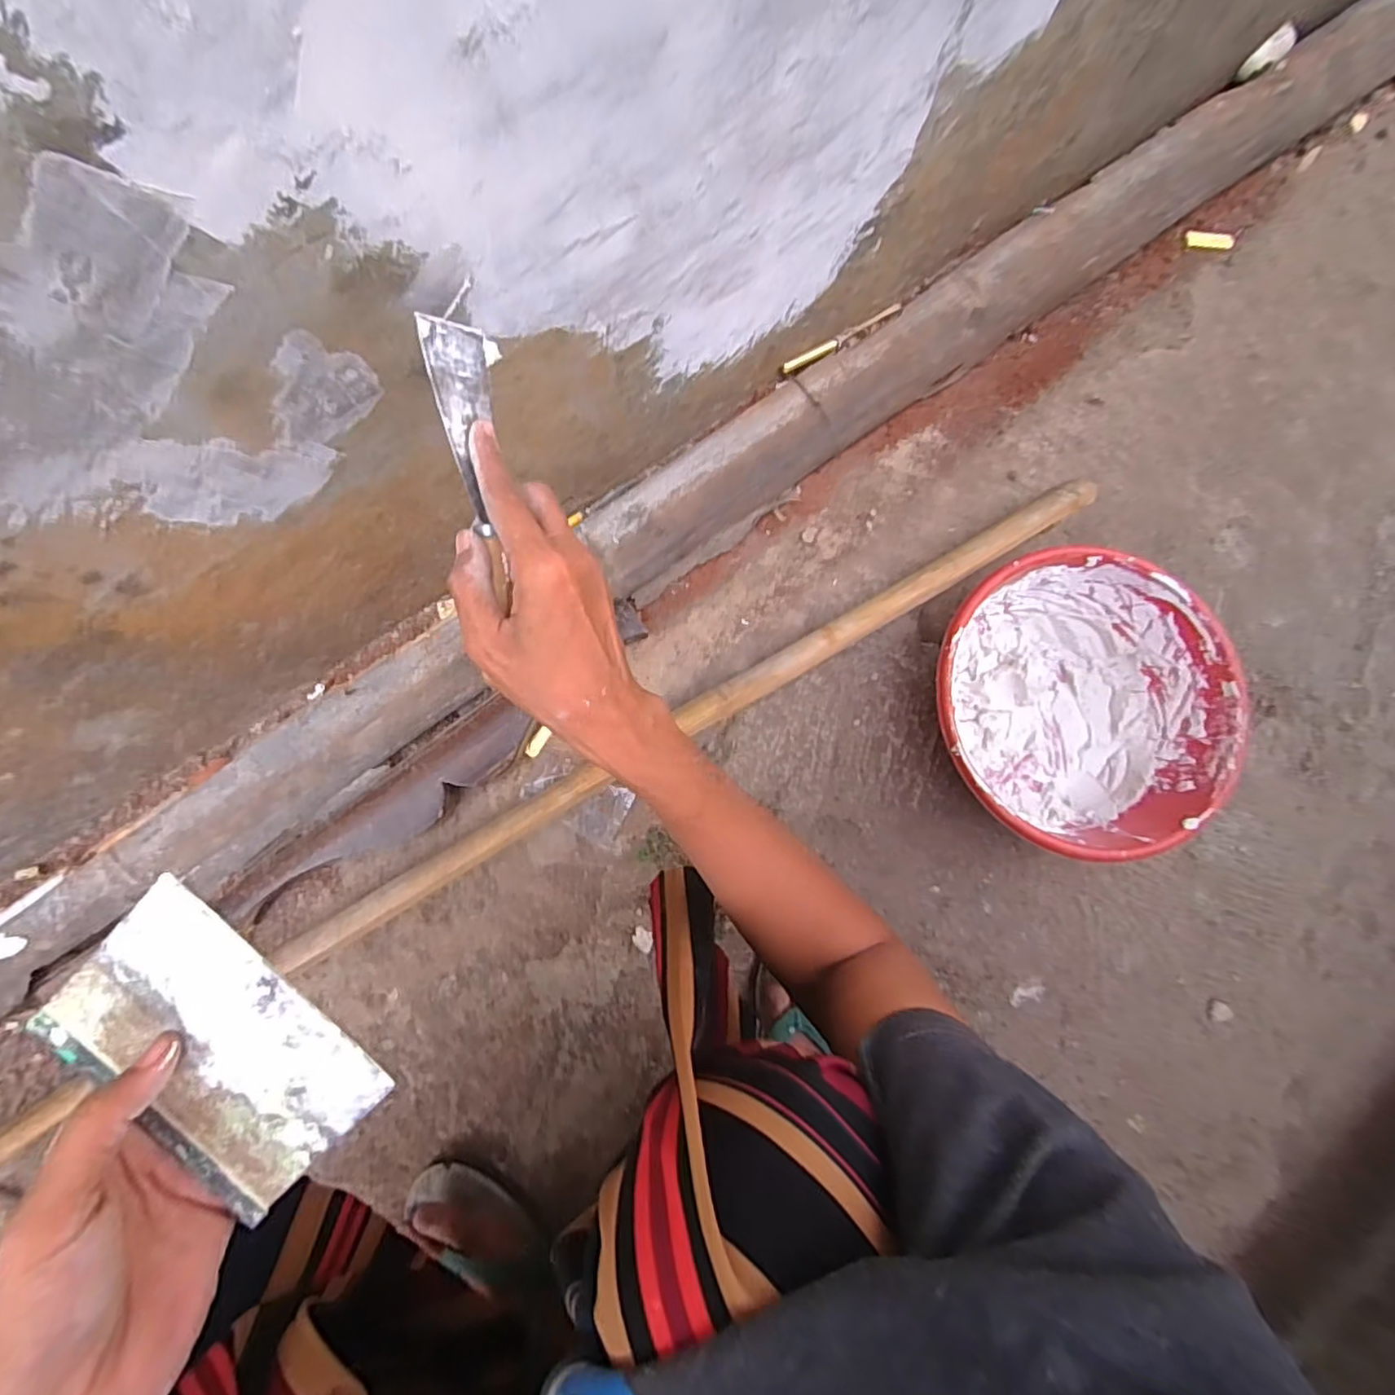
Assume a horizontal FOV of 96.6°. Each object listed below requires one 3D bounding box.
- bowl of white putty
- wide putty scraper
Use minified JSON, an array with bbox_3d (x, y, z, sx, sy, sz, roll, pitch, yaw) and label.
[{"bbox_3d":[0.325,0.008,0.562,0.247,0.106,0.249,0,83,-3],"label":"bowl of white putty"},{"bbox_3d":[-0.188,0.138,0.243,0.117,0.005,0.085,45,97,-3],"label":"wide putty scraper"}]

